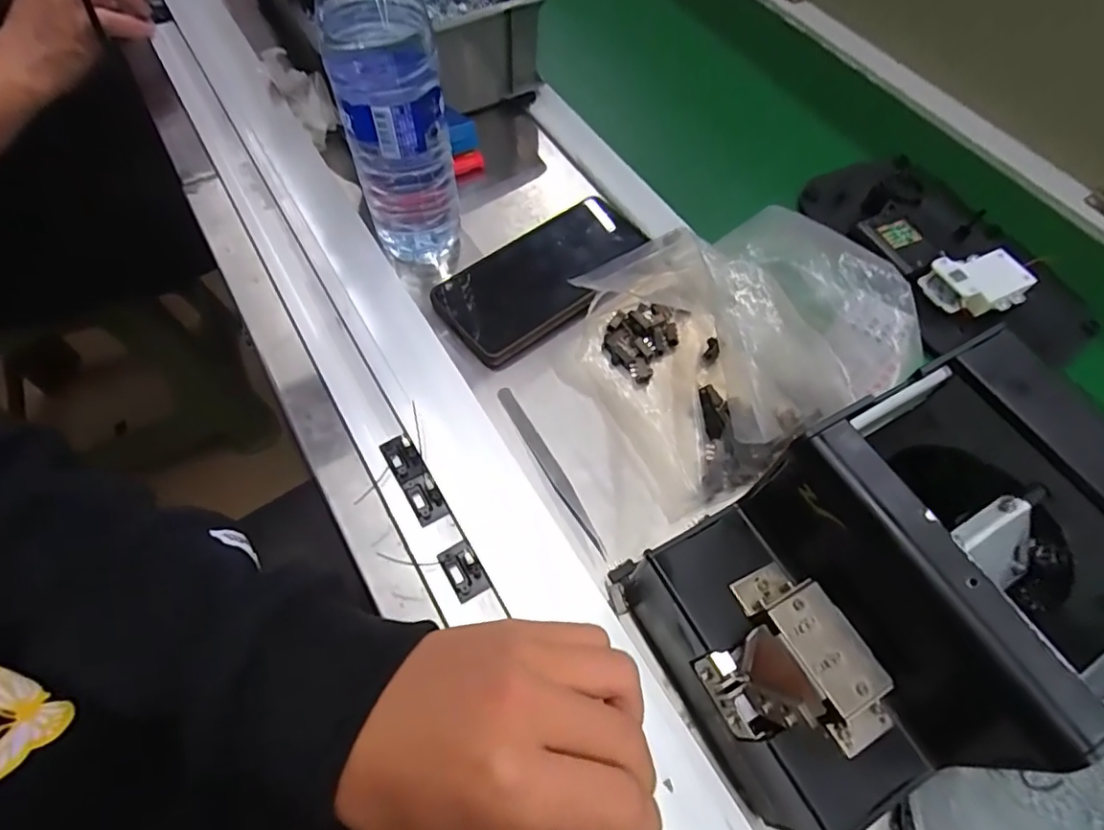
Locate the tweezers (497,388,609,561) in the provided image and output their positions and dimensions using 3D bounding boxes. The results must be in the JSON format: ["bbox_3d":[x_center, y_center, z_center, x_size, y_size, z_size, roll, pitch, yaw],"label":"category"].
[{"bbox_3d":[-0.001,0.032,0.372,0.012,0.010,0.130,-24,65,-15],"label":"tweezers"}]

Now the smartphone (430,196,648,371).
[{"bbox_3d":[-0.004,-0.103,0.439,0.161,0.020,0.088,-32,67,-18],"label":"smartphone"}]

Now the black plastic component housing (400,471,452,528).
[{"bbox_3d":[-0.072,0.047,0.329,0.017,0.012,0.028,-27,66,-17],"label":"black plastic component housing"}]

